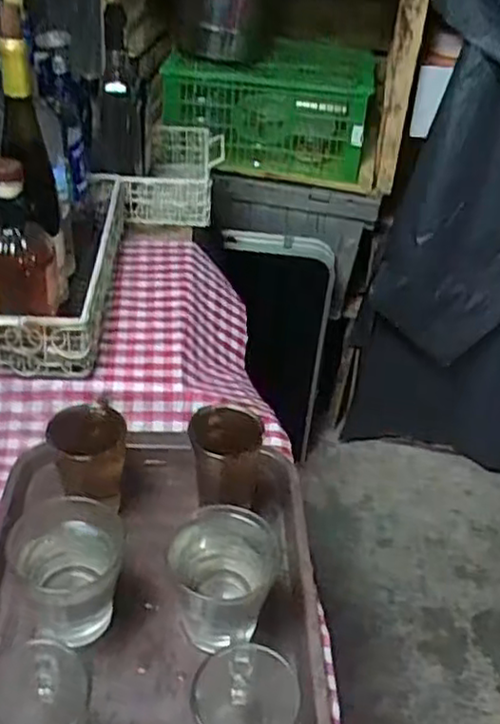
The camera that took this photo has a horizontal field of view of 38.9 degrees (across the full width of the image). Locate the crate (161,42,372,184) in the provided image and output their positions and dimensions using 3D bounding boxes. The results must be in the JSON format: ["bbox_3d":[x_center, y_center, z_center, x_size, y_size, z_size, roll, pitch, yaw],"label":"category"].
[{"bbox_3d":[0.030,-0.516,1.429,0.402,0.234,0.146,8,36,5],"label":"crate"}]

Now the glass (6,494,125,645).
[{"bbox_3d":[-0.157,0.180,0.609,0.085,0.104,0.088,2,36,-3],"label":"glass"}]

